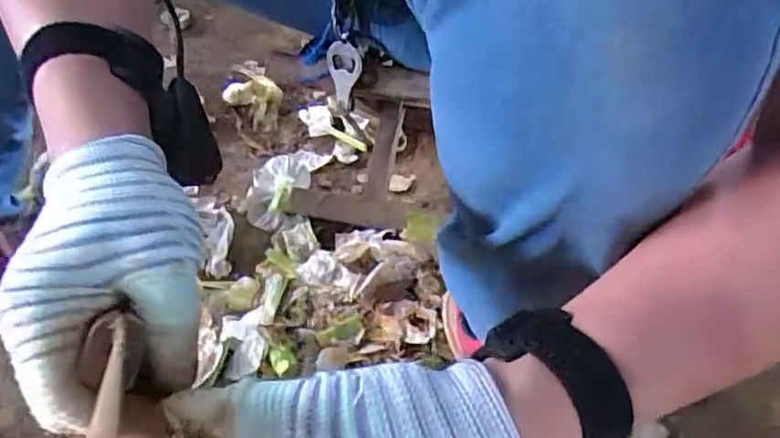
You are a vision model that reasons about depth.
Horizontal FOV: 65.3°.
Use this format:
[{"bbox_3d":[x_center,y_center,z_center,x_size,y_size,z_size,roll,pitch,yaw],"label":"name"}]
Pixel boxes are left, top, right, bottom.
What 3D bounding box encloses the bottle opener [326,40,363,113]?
[{"bbox_3d":[-0.041,-0.123,0.527,0.032,0.060,0.007,12,28,13],"label":"bottle opener"}]

